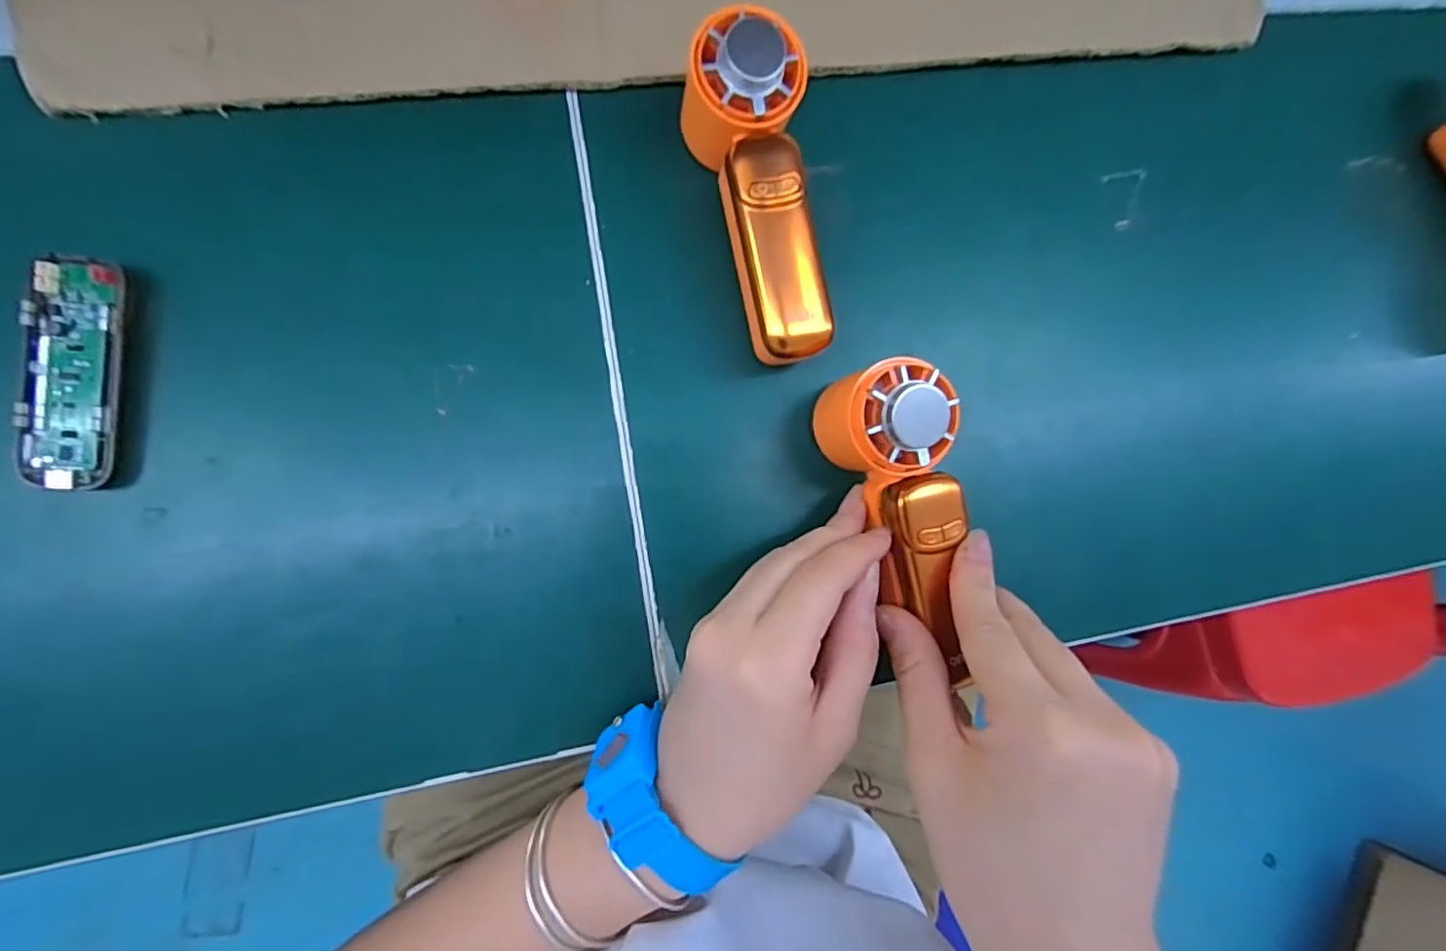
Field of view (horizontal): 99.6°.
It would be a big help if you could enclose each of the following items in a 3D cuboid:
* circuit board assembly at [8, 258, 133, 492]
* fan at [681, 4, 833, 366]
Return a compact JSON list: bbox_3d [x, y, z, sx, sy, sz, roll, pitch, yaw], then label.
[{"bbox_3d":[-0.233,-0.037,0.220,0.026,0.011,0.082,5,88,-9],"label":"circuit board assembly"},{"bbox_3d":[0.015,-0.108,0.243,0.044,0.045,0.126,-12,90,-9],"label":"fan"}]

